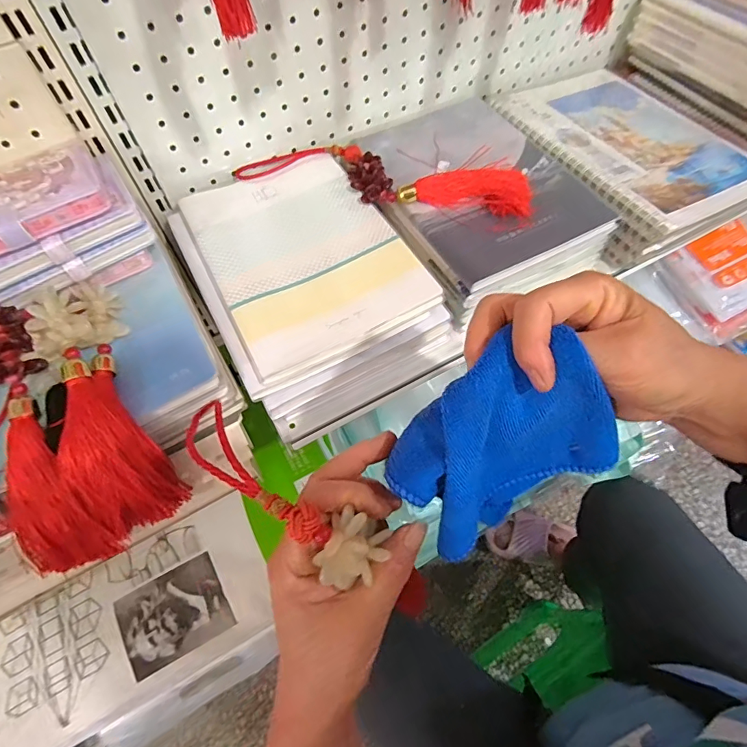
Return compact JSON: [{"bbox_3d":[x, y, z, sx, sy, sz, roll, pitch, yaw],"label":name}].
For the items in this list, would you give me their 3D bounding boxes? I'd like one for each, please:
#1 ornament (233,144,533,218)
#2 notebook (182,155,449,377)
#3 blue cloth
[{"bbox_3d":[0.008,-0.215,0.493,0.314,0.022,0.088,6,59,8],"label":"ornament"},{"bbox_3d":[-0.072,-0.122,0.450,0.171,0.018,0.240,-25,60,-11],"label":"notebook"},{"bbox_3d":[0.073,0.044,0.261,0.116,0.117,0.034,-37,28,6],"label":"blue cloth"}]

